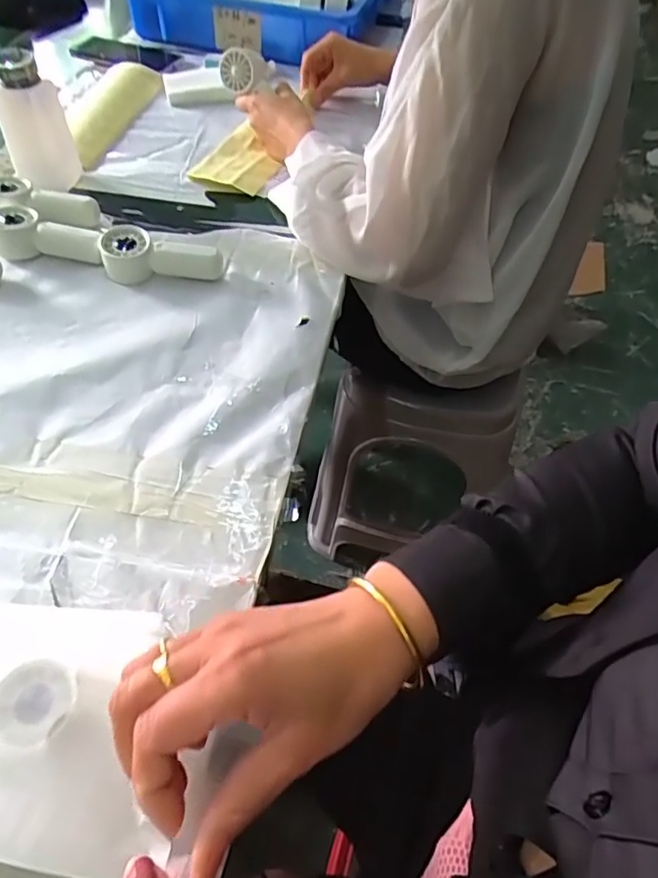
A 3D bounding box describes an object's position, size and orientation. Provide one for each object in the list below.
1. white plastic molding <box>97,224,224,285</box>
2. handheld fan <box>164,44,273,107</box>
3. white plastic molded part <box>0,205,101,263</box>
[{"bbox_3d":[-0.159,-0.176,0.552,0.112,0.033,0.045,-2,52,-6],"label":"white plastic molding"},{"bbox_3d":[-0.147,-0.462,0.743,0.061,0.048,0.195,-36,37,-28],"label":"handheld fan"},{"bbox_3d":[-0.267,-0.195,0.552,0.106,0.031,0.047,4,52,-1],"label":"white plastic molded part"}]

